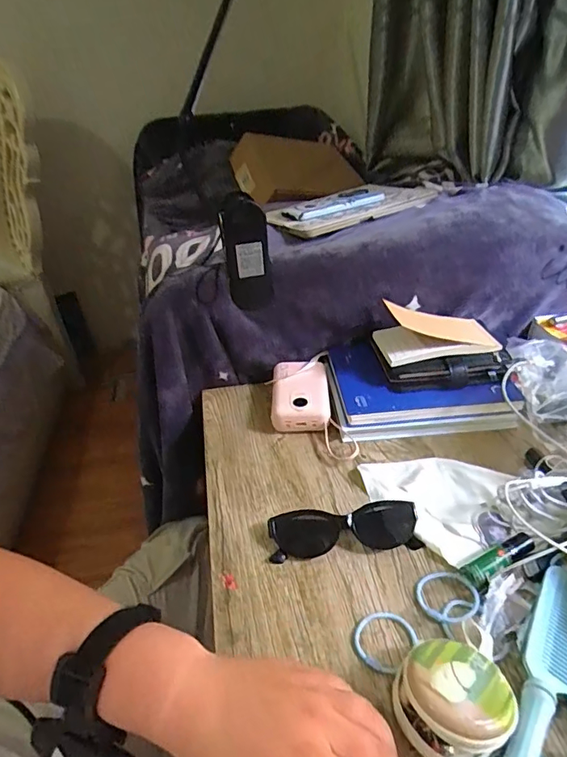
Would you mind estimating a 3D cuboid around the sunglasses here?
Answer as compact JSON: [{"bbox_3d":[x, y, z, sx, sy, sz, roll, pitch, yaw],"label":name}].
[{"bbox_3d":[0.057,0.142,0.454,0.138,0.027,0.040,-5,38,-3],"label":"sunglasses"}]

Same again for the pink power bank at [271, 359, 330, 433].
[{"bbox_3d":[0.021,0.018,0.601,0.069,0.032,0.105,-1,38,2],"label":"pink power bank"}]

